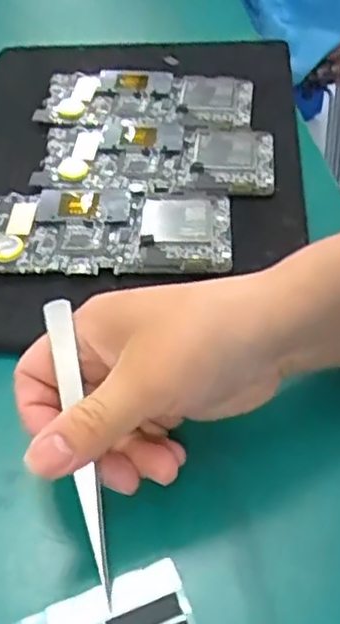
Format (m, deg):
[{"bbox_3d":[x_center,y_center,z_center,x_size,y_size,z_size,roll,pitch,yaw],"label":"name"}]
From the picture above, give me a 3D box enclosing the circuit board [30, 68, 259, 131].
[{"bbox_3d":[-0.017,-0.163,0.535,0.156,0.011,0.076,1,46,7],"label":"circuit board"}]

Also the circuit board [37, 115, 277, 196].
[{"bbox_3d":[-0.008,-0.108,0.484,0.155,0.010,0.082,2,46,7],"label":"circuit board"}]

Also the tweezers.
[{"bbox_3d":[-0.037,0.054,0.286,0.011,0.007,0.119,-8,80,-10],"label":"tweezers"}]

